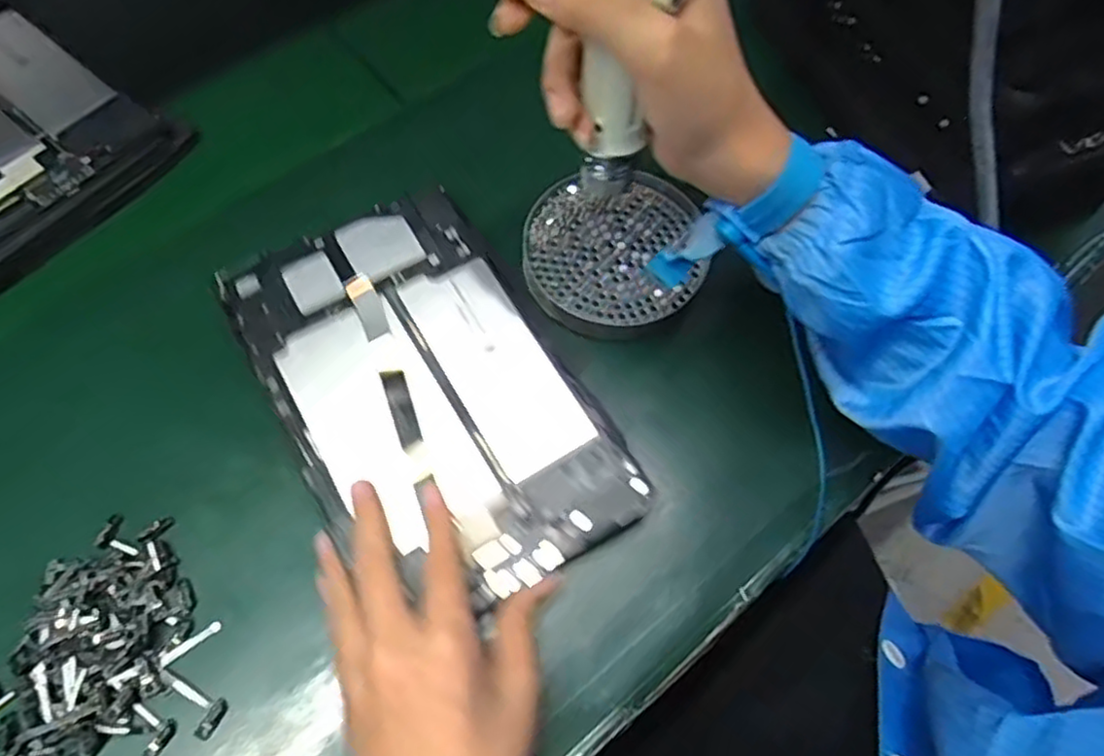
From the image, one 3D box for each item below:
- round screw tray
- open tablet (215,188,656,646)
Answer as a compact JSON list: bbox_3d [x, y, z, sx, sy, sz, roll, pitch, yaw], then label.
[{"bbox_3d":[0.037,-0.082,0.442,0.106,0.011,0.110,-1,66,-2],"label":"round screw tray"},{"bbox_3d":[-0.068,0.004,0.386,0.148,0.012,0.237,-28,69,-13],"label":"open tablet"}]

